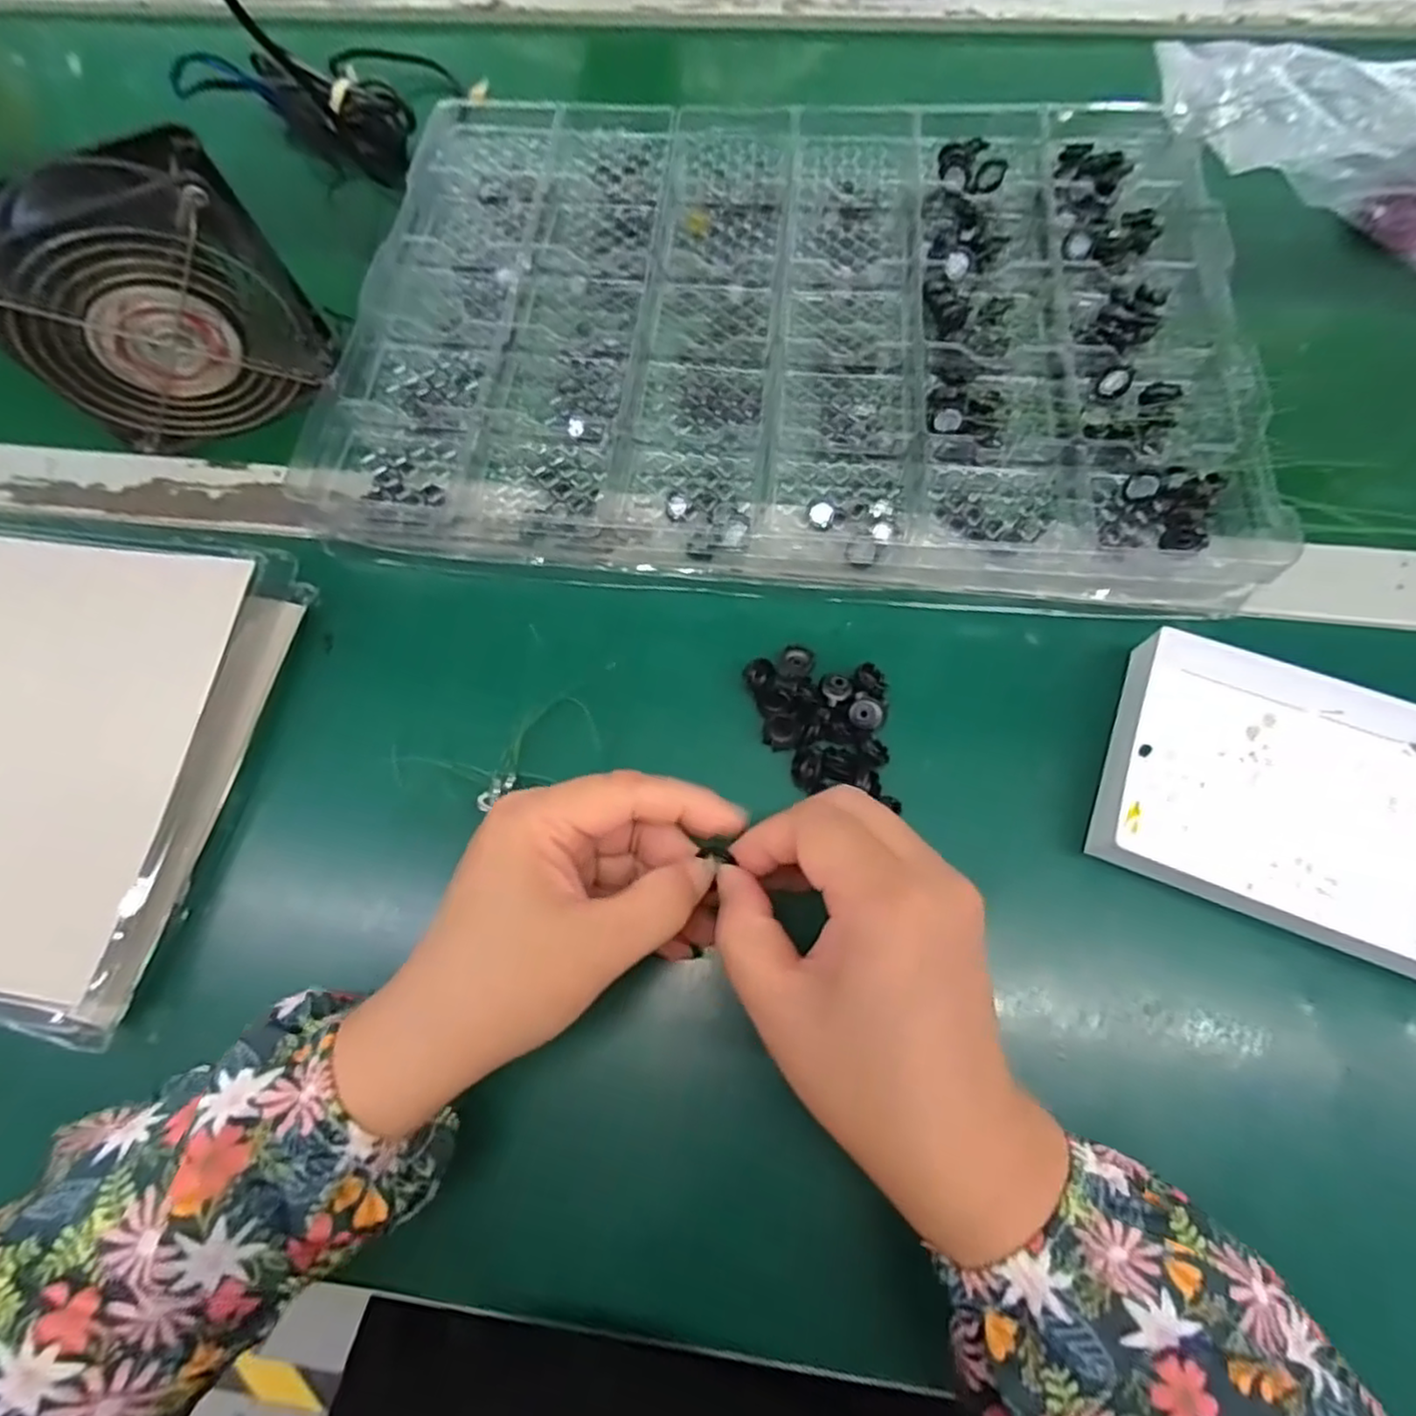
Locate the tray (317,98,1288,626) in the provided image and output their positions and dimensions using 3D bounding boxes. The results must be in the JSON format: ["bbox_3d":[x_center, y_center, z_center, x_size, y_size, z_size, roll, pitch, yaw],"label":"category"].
[{"bbox_3d":[0.038,-0.212,0.367,0.437,0.033,0.305,6,71,4],"label":"tray"}]

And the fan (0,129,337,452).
[{"bbox_3d":[-0.264,-0.192,0.337,0.120,0.109,0.049,-25,71,-5],"label":"fan"}]

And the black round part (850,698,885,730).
[{"bbox_3d":[0.069,0.002,0.301,0.014,0.008,0.014,-1,71,3],"label":"black round part"}]

